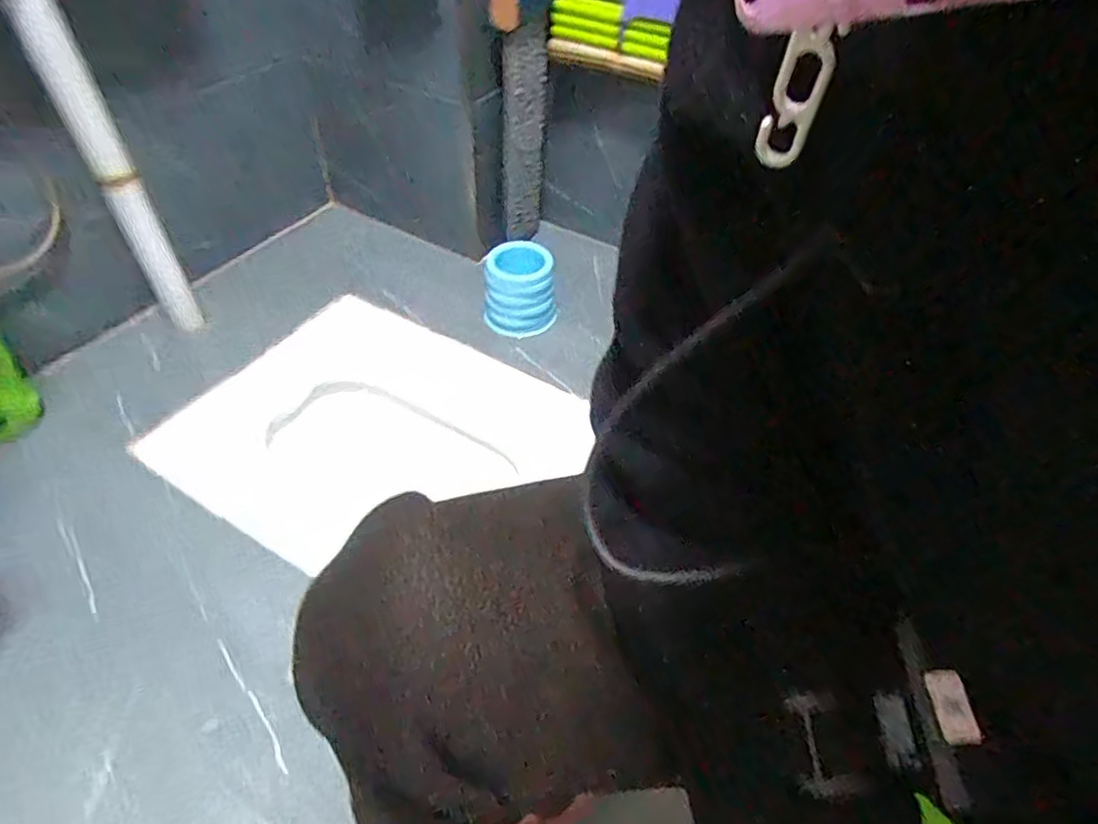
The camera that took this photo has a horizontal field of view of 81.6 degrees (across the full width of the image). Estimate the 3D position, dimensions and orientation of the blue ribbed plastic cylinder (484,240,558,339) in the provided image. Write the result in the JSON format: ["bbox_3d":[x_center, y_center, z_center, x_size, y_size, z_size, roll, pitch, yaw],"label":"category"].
[{"bbox_3d":[-0.049,-0.209,1.067,0.115,0.108,0.105,-3,47,-6],"label":"blue ribbed plastic cylinder"}]

